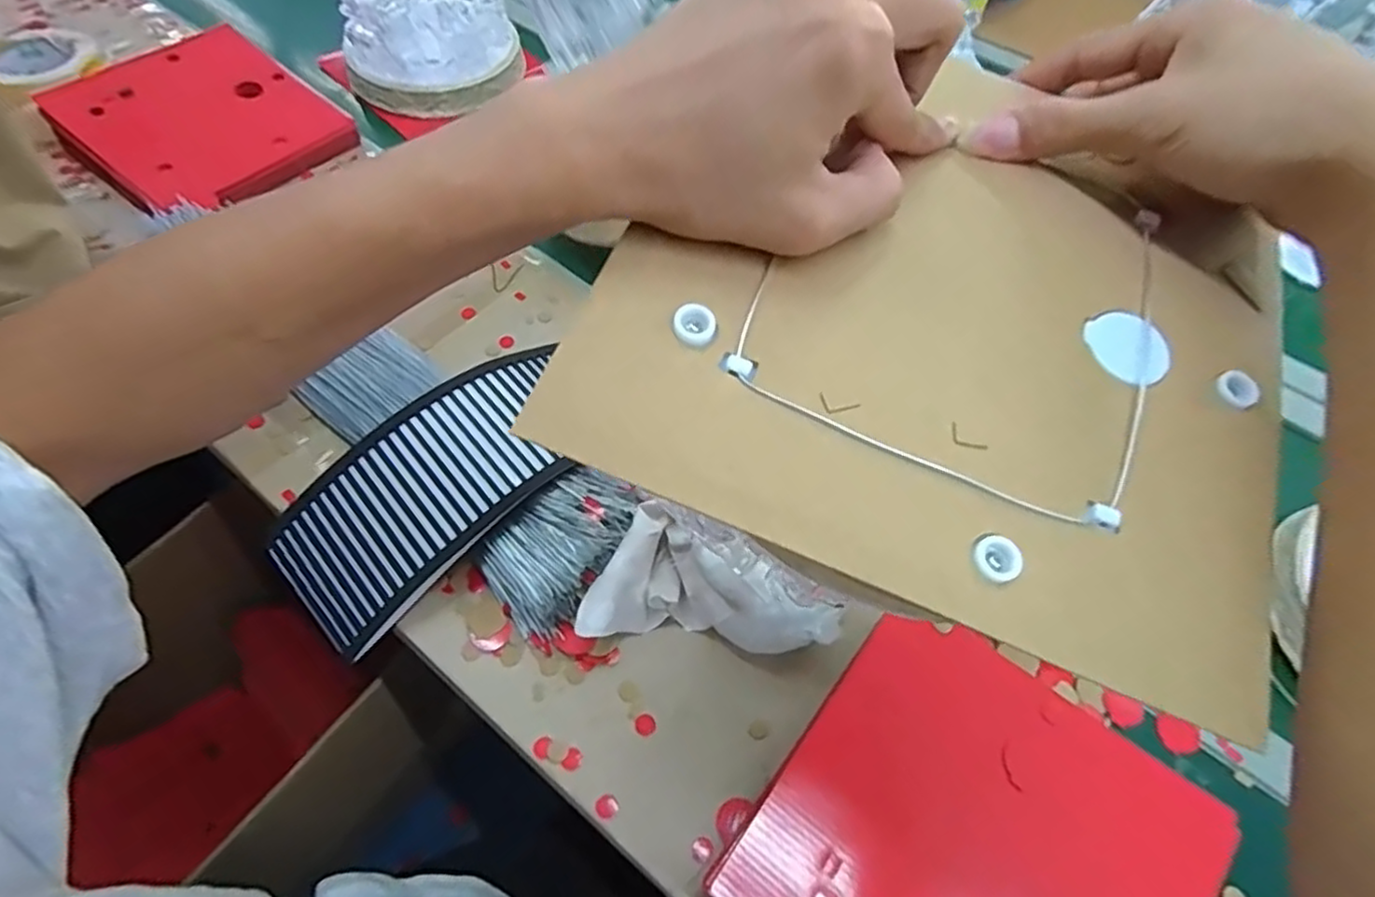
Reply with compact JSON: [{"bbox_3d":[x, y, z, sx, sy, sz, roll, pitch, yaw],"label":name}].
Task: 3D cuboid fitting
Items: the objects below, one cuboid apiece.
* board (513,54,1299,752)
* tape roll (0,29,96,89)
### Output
[{"bbox_3d":[0.089,-0.040,0.220,0.214,0.007,0.189,25,67,3],"label":"board"},{"bbox_3d":[-0.719,-0.432,0.757,0.100,0.023,0.100,2,58,-3],"label":"tape roll"}]

